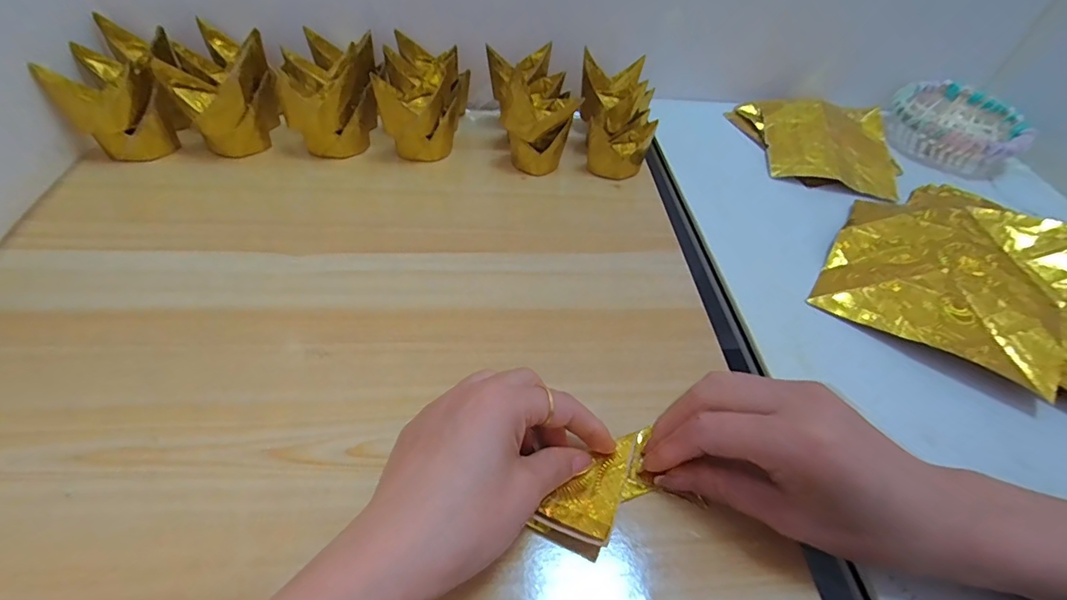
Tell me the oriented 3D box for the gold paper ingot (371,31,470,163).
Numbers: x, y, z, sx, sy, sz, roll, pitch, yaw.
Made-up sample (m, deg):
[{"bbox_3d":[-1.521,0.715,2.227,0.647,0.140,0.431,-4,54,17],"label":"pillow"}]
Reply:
[{"bbox_3d":[-0.092,-0.177,0.419,0.064,0.068,0.103,1,49,-4],"label":"gold paper ingot"}]

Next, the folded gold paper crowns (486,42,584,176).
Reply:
[{"bbox_3d":[-0.001,-0.169,0.420,0.068,0.071,0.105,2,49,-4],"label":"folded gold paper crowns"}]

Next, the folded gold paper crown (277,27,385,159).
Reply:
[{"bbox_3d":[-0.168,-0.174,0.410,0.070,0.067,0.094,-3,50,-8],"label":"folded gold paper crown"}]

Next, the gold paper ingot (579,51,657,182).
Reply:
[{"bbox_3d":[0.073,-0.164,0.429,0.064,0.062,0.101,5,49,-1],"label":"gold paper ingot"}]

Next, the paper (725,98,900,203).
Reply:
[{"bbox_3d":[0.272,-0.152,0.457,0.145,0.023,0.125,12,50,5],"label":"paper"}]

